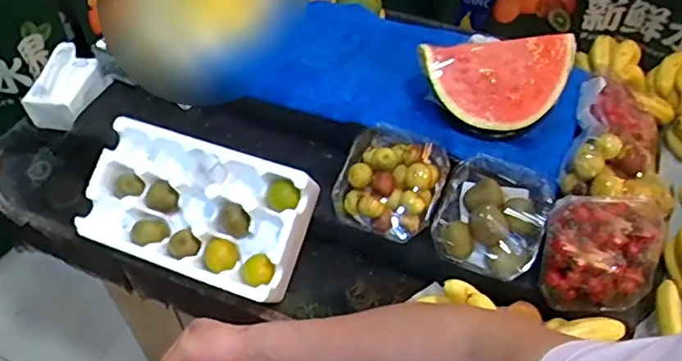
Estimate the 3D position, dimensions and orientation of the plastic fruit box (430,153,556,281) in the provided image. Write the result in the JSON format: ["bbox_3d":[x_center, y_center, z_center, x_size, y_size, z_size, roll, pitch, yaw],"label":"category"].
[{"bbox_3d":[0.204,0.048,0.811,0.142,0.071,0.143,21,52,17],"label":"plastic fruit box"}]

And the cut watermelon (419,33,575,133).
[{"bbox_3d":[0.232,-0.135,0.838,0.236,0.115,0.086,-9,50,-7],"label":"cut watermelon"}]

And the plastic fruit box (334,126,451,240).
[{"bbox_3d":[0.070,0.000,0.853,0.146,0.077,0.136,20,52,16],"label":"plastic fruit box"}]

